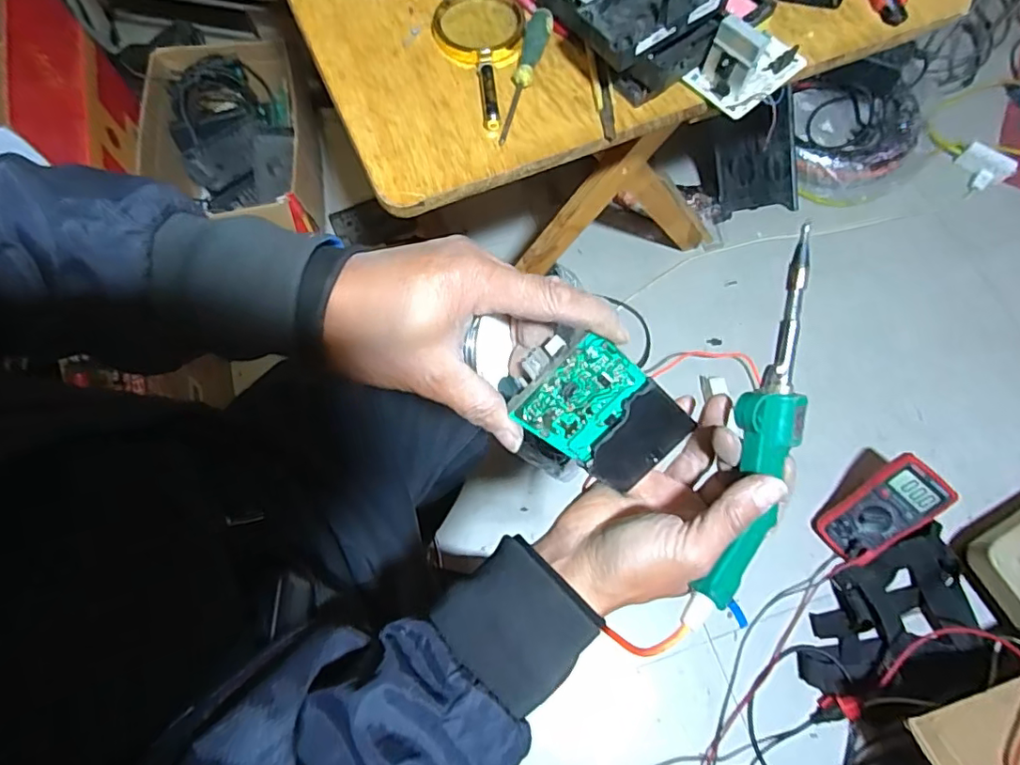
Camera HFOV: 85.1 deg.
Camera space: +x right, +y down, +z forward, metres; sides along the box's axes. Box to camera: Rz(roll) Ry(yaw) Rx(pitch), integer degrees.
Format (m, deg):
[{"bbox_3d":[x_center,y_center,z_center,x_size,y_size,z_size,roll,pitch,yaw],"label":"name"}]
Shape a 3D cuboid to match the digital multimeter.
[{"bbox_3d":[0.580,0.201,0.868,0.189,0.036,0.094,-48,68,22],"label":"digital multimeter"}]

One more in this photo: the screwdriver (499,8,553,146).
[{"bbox_3d":[0.015,-0.291,0.526,0.024,0.028,0.145,12,70,4],"label":"screwdriver"}]

